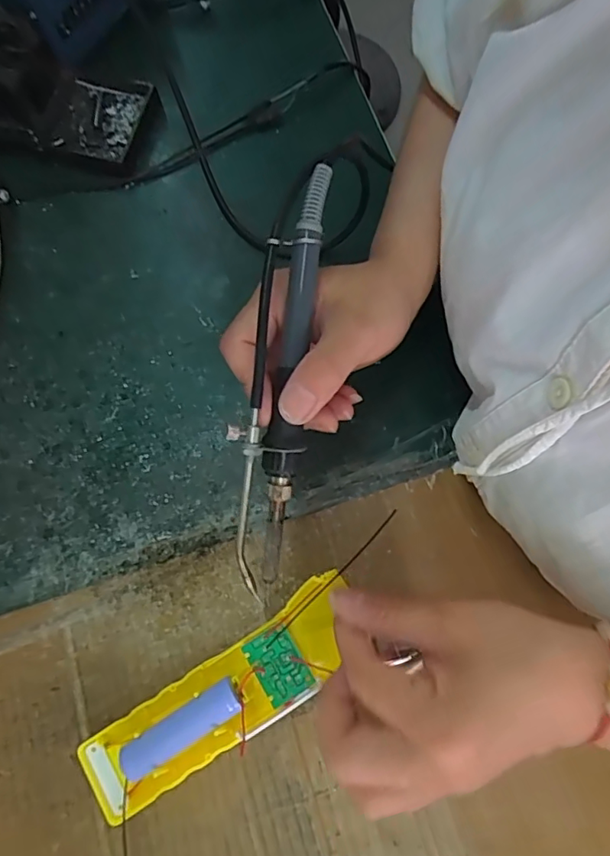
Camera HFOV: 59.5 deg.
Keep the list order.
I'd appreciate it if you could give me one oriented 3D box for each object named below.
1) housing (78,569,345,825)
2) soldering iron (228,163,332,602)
[{"bbox_3d":[-0.040,0.137,0.272,0.154,0.021,0.043,-35,76,-5],"label":"housing"},{"bbox_3d":[-0.013,-0.020,0.251,0.031,0.016,0.201,8,94,1],"label":"soldering iron"}]

